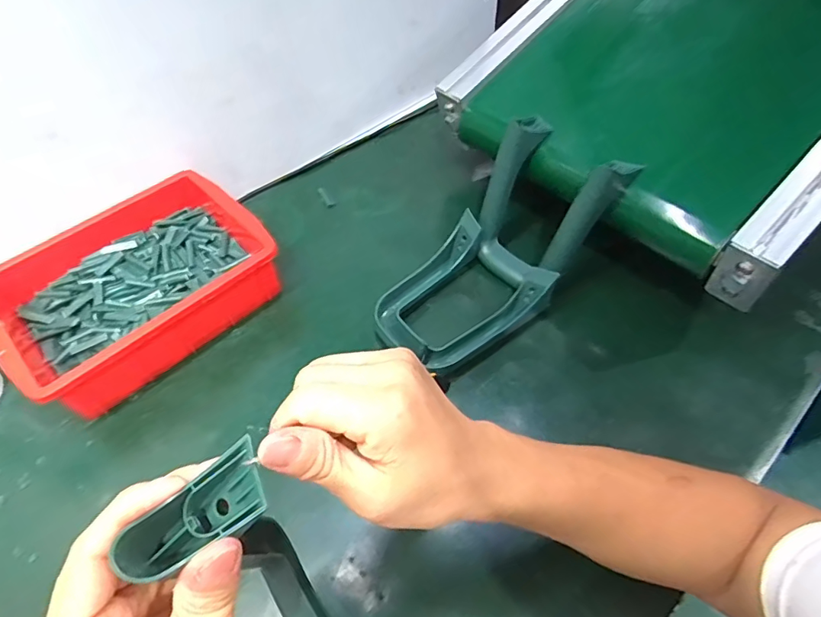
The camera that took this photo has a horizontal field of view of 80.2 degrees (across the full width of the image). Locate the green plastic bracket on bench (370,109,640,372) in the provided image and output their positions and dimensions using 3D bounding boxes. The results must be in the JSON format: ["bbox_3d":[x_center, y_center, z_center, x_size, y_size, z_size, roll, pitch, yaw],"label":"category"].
[{"bbox_3d":[0.080,-0.055,0.482,0.232,0.170,0.125,-37,62,-24],"label":"green plastic bracket on bench"}]

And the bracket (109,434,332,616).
[{"bbox_3d":[-0.058,0.156,0.228,0.060,0.159,0.132,-31,60,-21],"label":"bracket"}]

